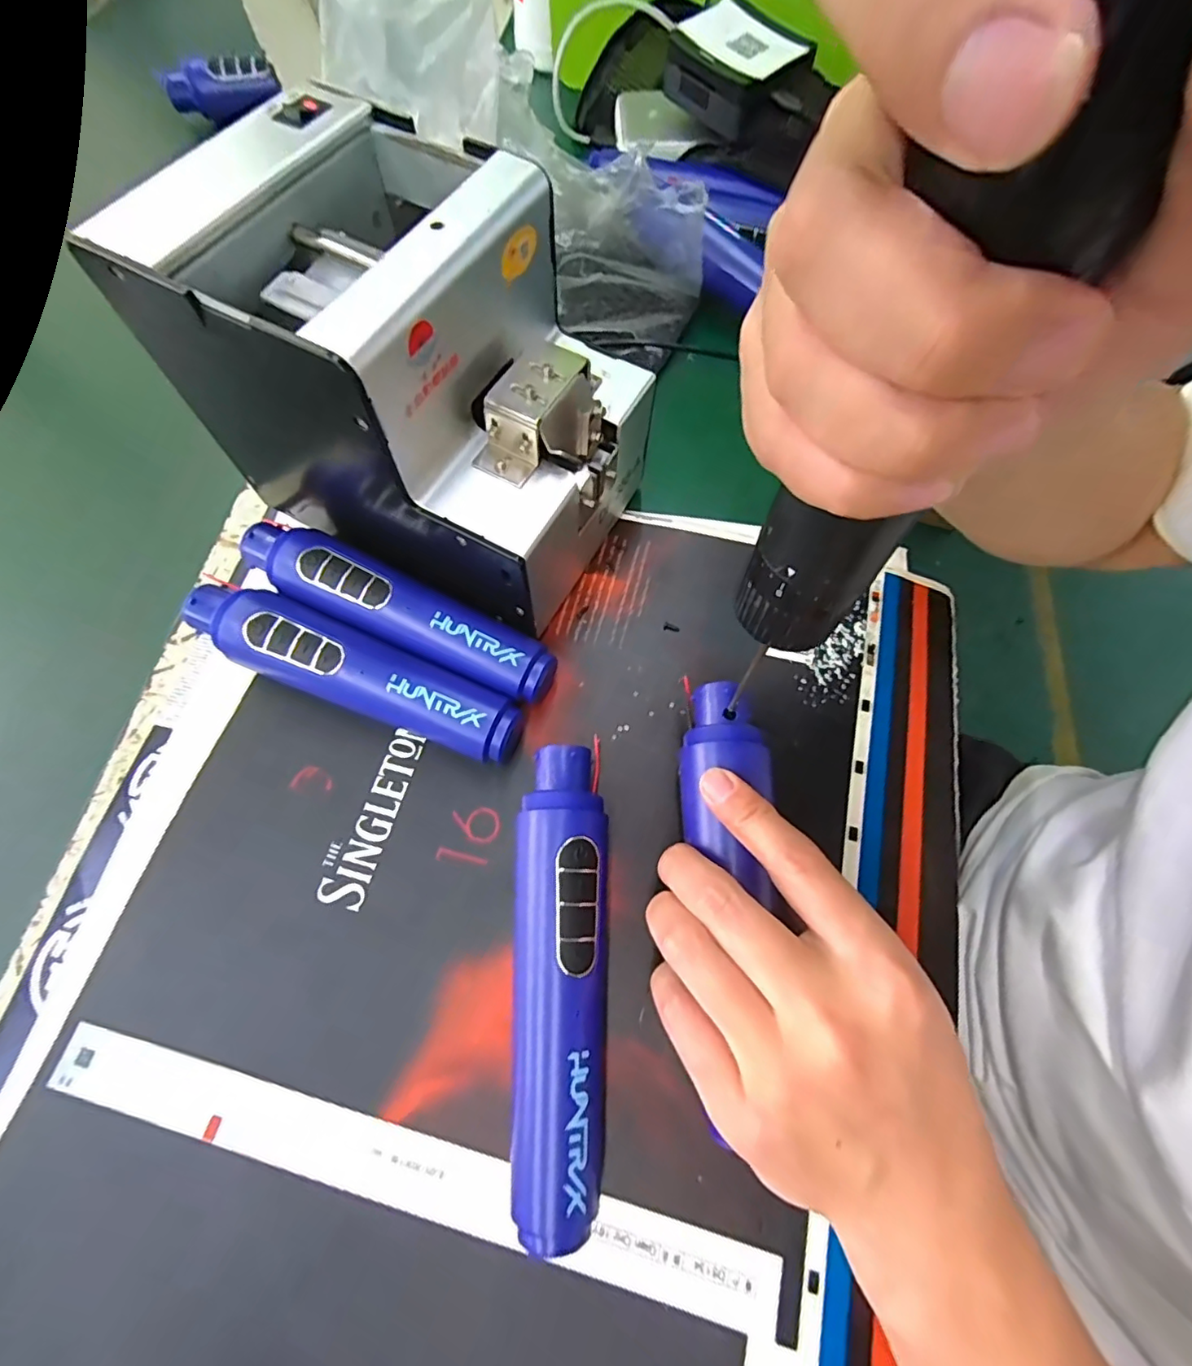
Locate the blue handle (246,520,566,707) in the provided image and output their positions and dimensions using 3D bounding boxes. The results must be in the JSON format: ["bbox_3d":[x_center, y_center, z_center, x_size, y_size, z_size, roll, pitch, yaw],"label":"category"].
[{"bbox_3d":[-0.103,-0.036,0.287,0.175,0.039,0.035,25,70,10],"label":"blue handle"}]

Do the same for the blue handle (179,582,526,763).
[{"bbox_3d":[-0.118,-0.007,0.275,0.175,0.037,0.037,20,69,8],"label":"blue handle"}]

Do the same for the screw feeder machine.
[{"bbox_3d":[-0.073,-0.137,0.264,0.170,0.149,0.129,24,70,10],"label":"screw feeder machine"}]

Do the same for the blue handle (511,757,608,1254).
[{"bbox_3d":[-0.014,0.113,0.230,0.035,0.039,0.169,0,68,0],"label":"blue handle"}]

